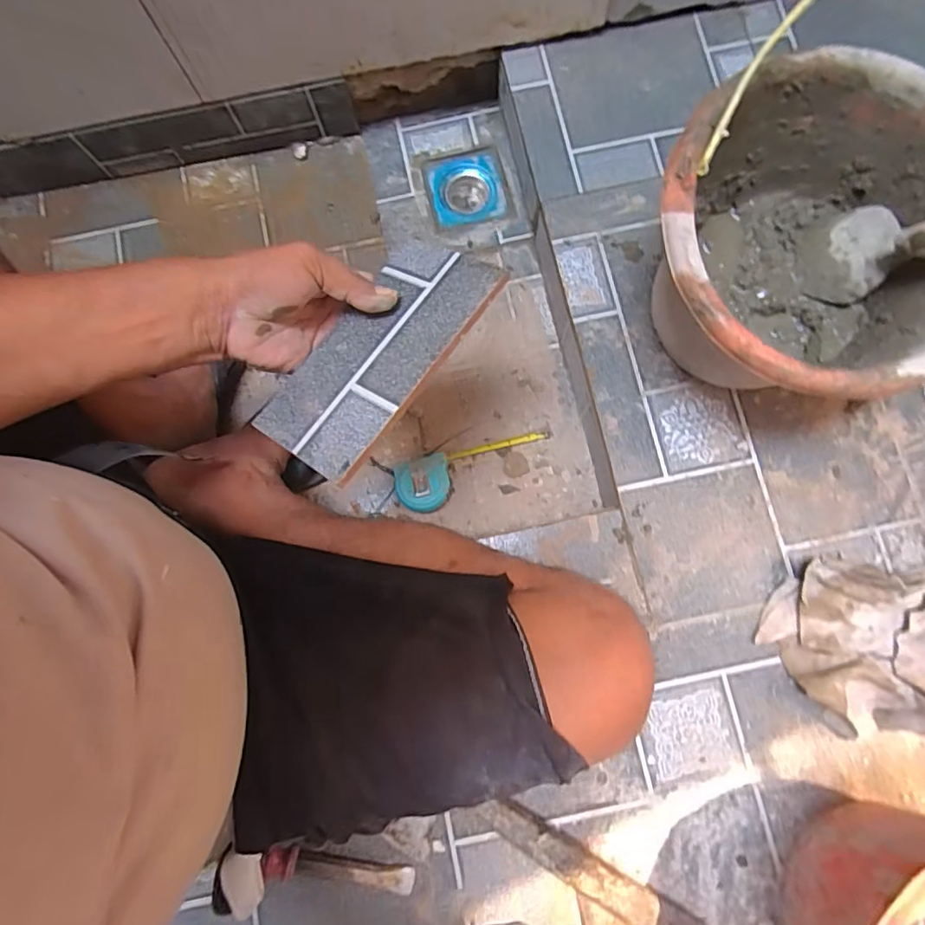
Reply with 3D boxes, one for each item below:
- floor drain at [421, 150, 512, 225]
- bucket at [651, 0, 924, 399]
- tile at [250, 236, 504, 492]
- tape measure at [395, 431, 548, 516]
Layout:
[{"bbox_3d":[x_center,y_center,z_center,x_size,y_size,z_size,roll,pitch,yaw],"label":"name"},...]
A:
[{"bbox_3d":[0.006,-0.378,0.773,0.106,0.038,0.107,-13,81,0],"label":"floor drain"},{"bbox_3d":[0.305,-0.196,0.506,0.267,0.237,0.314,23,83,5],"label":"bucket"},{"bbox_3d":[-0.059,-0.083,0.399,0.098,0.006,0.195,31,76,27],"label":"tile"},{"bbox_3d":[0.015,0.012,0.659,0.192,0.033,0.064,-15,79,-1],"label":"tape measure"}]

